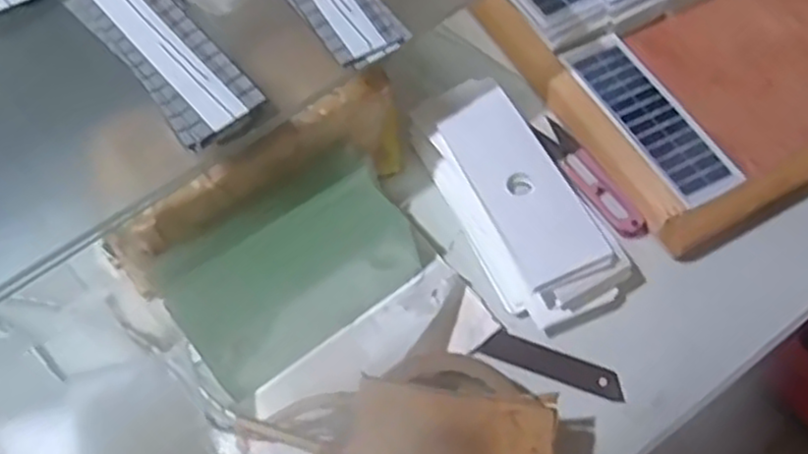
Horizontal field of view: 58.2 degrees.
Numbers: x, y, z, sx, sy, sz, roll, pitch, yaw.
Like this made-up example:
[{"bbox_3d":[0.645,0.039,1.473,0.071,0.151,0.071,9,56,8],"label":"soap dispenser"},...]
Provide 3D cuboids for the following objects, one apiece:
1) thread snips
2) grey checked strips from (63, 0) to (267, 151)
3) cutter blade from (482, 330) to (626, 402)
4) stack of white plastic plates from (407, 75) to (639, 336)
[{"bbox_3d":[0.125,-0.034,0.491,0.022,0.017,0.105,-26,65,-15],"label":"thread snips"},{"bbox_3d":[-0.128,-0.099,0.394,0.053,0.008,0.131,-36,68,-19],"label":"grey checked strips"},{"bbox_3d":[0.089,0.081,0.429,0.083,0.004,0.020,21,62,10],"label":"cutter blade"},{"bbox_3d":[0.067,-0.015,0.457,0.069,0.038,0.166,-27,65,-15],"label":"stack of white plastic plates"}]

